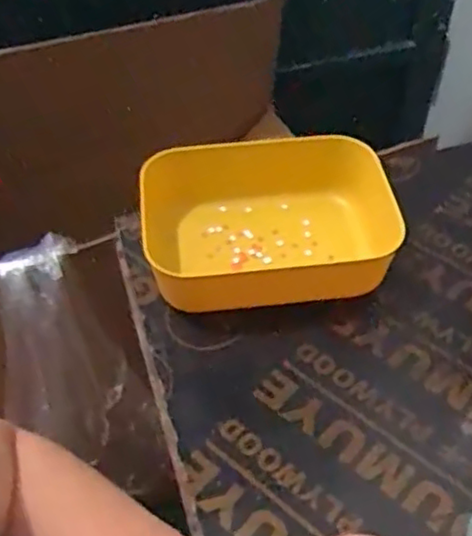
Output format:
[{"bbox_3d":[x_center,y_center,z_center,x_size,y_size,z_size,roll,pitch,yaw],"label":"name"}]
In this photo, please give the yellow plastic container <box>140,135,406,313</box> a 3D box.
[{"bbox_3d":[0.028,-0.036,0.537,0.202,0.059,0.137,-4,48,-1],"label":"yellow plastic container"}]

